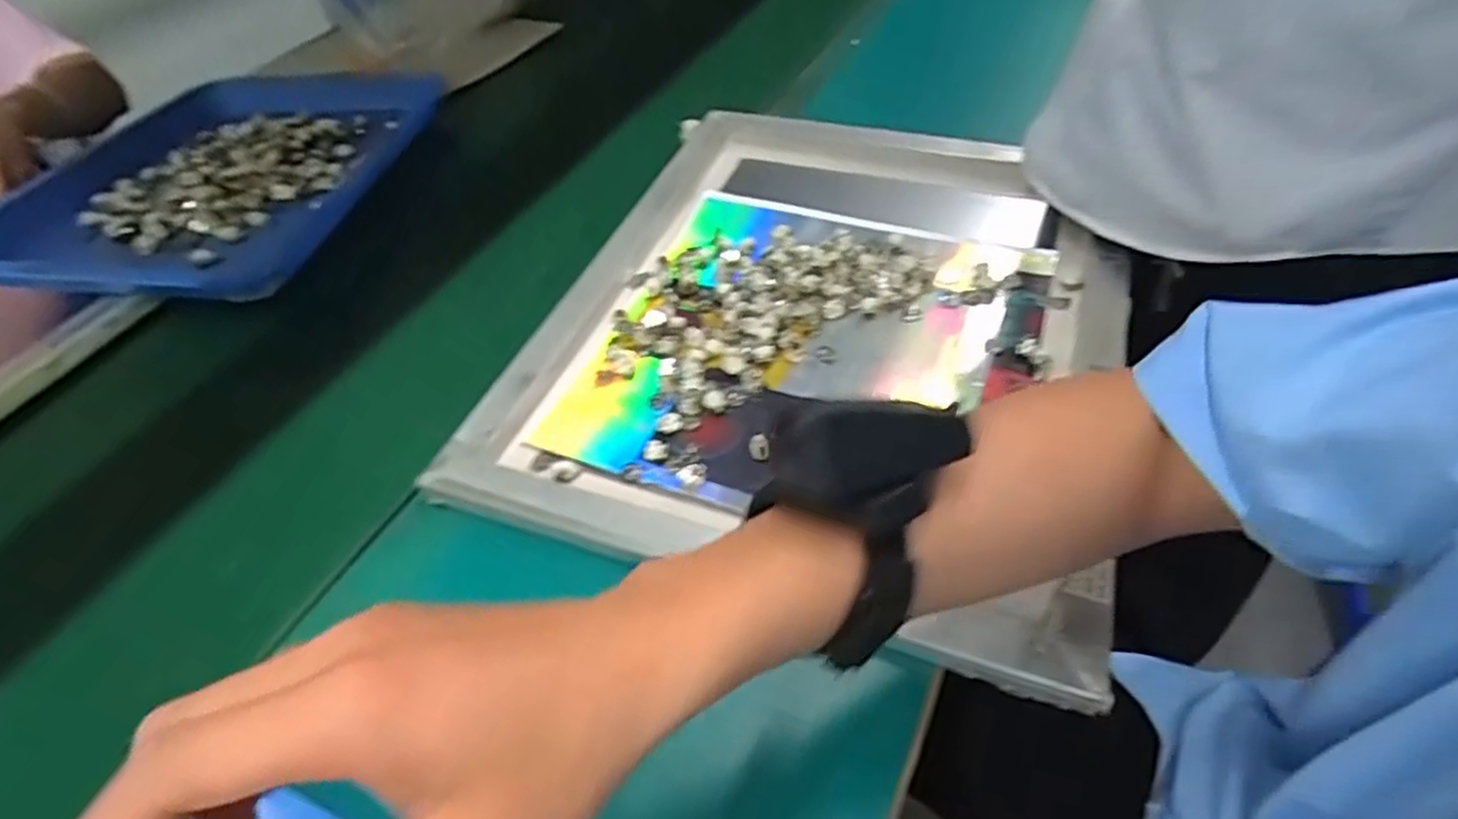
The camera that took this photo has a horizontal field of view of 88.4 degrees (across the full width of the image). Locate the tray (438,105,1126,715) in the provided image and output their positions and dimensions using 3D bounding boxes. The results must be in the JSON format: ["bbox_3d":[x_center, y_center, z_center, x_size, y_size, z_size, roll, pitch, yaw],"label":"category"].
[{"bbox_3d":[0.082,-0.071,0.592,0.425,0.047,0.509,13,50,18],"label":"tray"}]

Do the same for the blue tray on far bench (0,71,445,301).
[{"bbox_3d":[-0.532,-0.269,0.798,0.349,0.049,0.474,1,48,7],"label":"blue tray on far bench"}]

